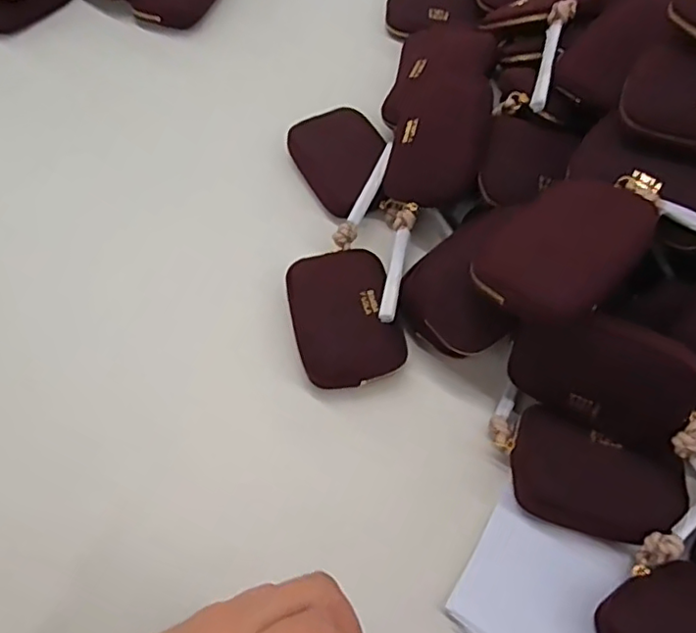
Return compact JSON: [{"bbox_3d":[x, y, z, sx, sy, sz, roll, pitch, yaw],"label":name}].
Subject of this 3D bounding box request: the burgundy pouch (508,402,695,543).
[{"bbox_3d":[0.171,0.114,0.418,0.113,0.030,0.073,22,62,11],"label":"burgundy pouch"}]

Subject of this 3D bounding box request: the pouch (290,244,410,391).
[{"bbox_3d":[-0.003,-0.001,0.485,0.078,0.028,0.118,-10,61,-7],"label":"pouch"}]

